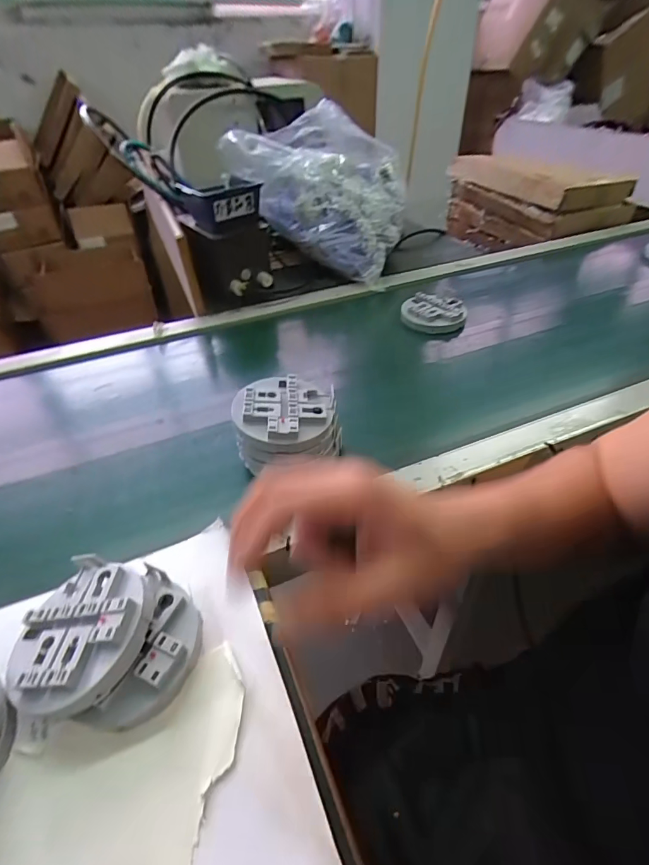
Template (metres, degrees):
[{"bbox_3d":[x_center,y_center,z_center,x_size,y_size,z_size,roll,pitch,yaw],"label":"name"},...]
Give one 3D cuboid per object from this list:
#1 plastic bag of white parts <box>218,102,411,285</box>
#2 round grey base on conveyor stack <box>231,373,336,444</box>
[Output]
[{"bbox_3d":[-0.015,-0.466,0.843,0.327,0.224,0.315,2,43,4],"label":"plastic bag of white parts"},{"bbox_3d":[-0.042,-0.028,0.439,0.095,0.019,0.096,-1,43,1],"label":"round grey base on conveyor stack"}]

